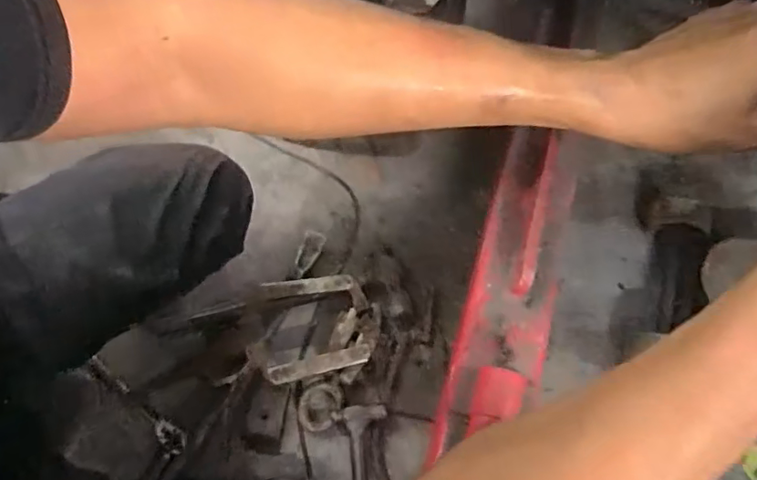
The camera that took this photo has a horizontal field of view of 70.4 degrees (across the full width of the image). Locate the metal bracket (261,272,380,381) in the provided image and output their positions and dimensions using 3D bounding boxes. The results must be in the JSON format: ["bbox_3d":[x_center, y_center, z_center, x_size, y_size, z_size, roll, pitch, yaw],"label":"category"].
[{"bbox_3d":[-0.086,0.130,0.801,0.174,0.062,0.159,-10,67,-4],"label":"metal bracket"}]

